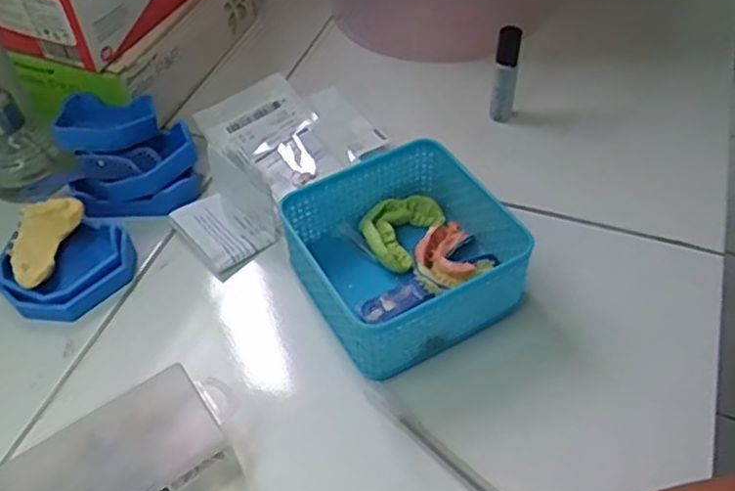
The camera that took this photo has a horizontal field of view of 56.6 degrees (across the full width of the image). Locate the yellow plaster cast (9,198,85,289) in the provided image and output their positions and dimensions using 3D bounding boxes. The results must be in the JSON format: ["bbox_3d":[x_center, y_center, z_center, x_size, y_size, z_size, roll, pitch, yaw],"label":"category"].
[{"bbox_3d":[-0.236,-0.008,0.486,0.047,0.028,0.062,23,54,22],"label":"yellow plaster cast"}]

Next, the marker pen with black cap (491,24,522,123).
[{"bbox_3d":[0.115,-0.139,0.574,0.018,0.097,0.015,7,50,10],"label":"marker pen with black cap"}]

